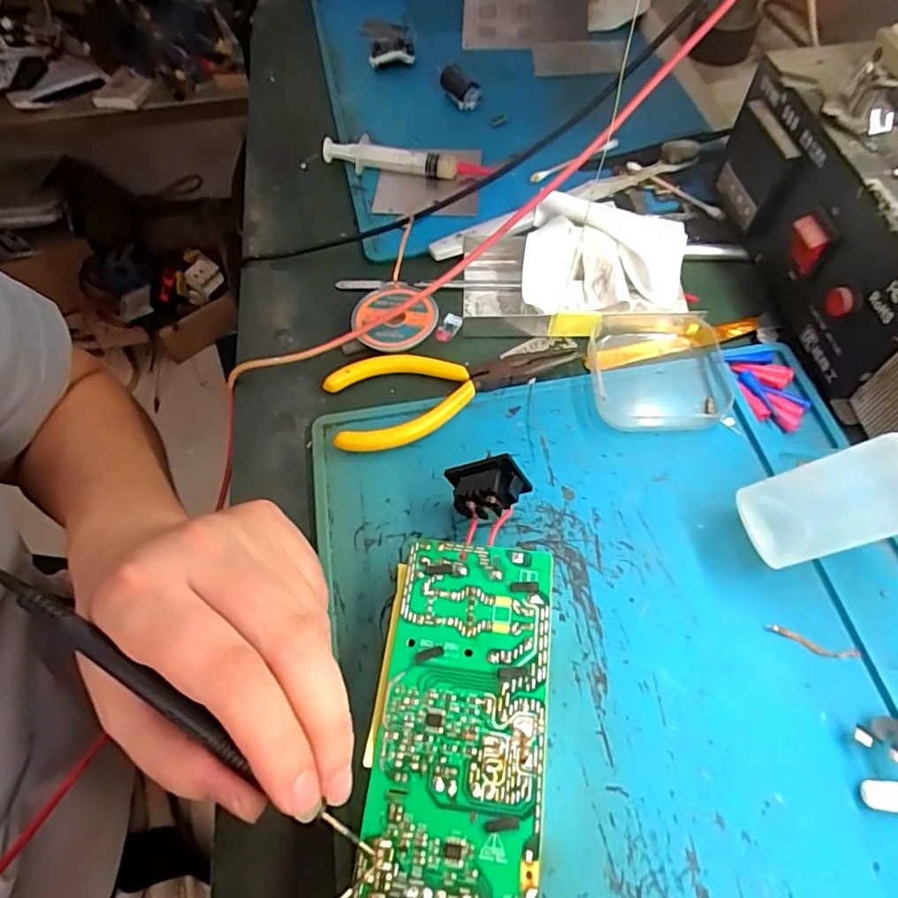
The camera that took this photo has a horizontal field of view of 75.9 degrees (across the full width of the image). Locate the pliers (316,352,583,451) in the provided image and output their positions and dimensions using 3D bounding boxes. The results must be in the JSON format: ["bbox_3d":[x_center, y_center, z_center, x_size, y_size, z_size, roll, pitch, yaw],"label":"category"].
[{"bbox_3d":[-0.002,-0.038,0.294,0.126,0.013,0.056,-25,61,-12],"label":"pliers"}]

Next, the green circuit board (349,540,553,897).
[{"bbox_3d":[0.005,0.102,0.205,0.055,0.024,0.131,6,60,6],"label":"green circuit board"}]

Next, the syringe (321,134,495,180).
[{"bbox_3d":[-0.030,-0.190,0.382,0.115,0.018,0.015,15,61,11],"label":"syringe"}]

